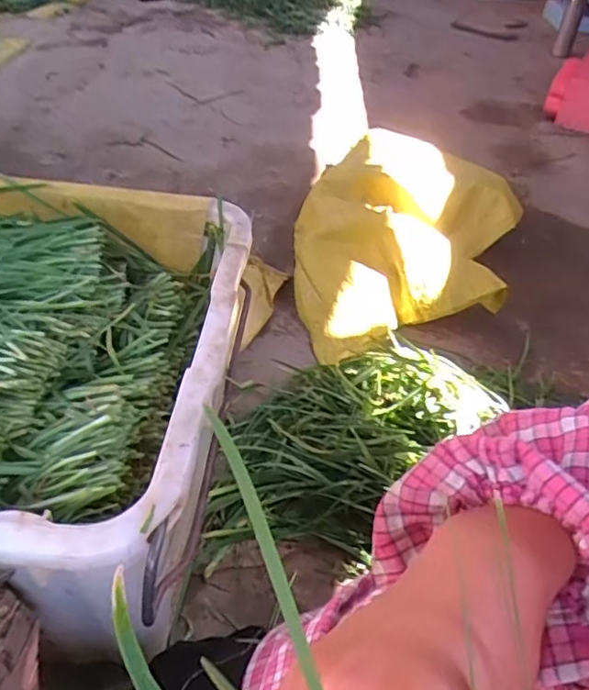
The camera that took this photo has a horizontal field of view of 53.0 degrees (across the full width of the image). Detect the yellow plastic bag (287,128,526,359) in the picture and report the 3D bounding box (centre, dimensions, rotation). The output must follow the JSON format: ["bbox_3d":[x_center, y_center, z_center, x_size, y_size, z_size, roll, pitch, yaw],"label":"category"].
[{"bbox_3d":[0.203,-0.198,1.134,0.402,0.186,0.522,26,48,22],"label":"yellow plastic bag"}]

